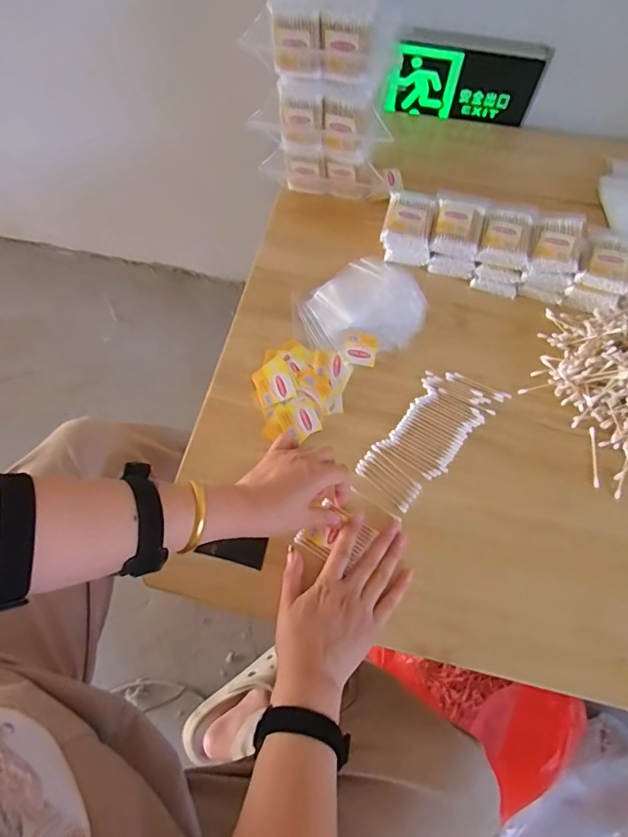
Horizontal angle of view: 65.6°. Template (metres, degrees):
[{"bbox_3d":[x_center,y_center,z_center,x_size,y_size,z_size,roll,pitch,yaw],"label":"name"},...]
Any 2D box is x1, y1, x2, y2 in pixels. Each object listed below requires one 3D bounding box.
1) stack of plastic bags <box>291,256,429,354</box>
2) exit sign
[{"bbox_3d":[0.062,-0.139,0.632,0.164,0.012,0.136,-35,71,-11],"label":"stack of plastic bags"},{"bbox_3d":[0.220,-0.493,0.724,0.211,0.127,0.016,7,69,5],"label":"exit sign"}]

